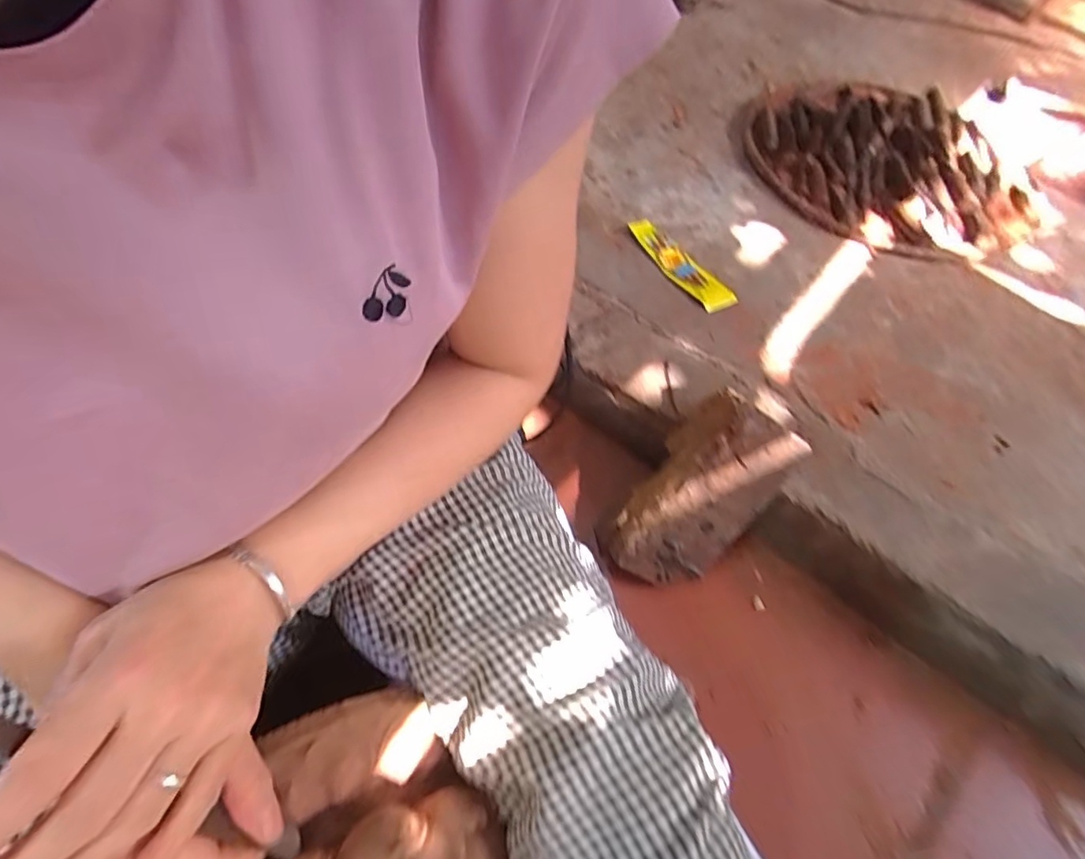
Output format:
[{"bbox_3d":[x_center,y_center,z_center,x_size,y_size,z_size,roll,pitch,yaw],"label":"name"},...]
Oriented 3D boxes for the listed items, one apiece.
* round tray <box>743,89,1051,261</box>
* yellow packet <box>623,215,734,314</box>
[{"bbox_3d":[0.584,-0.449,0.924,0.423,0.054,0.422,2,56,-3],"label":"round tray"},{"bbox_3d":[0.189,-0.237,0.772,0.048,0.015,0.199,-27,64,-18],"label":"yellow packet"}]

